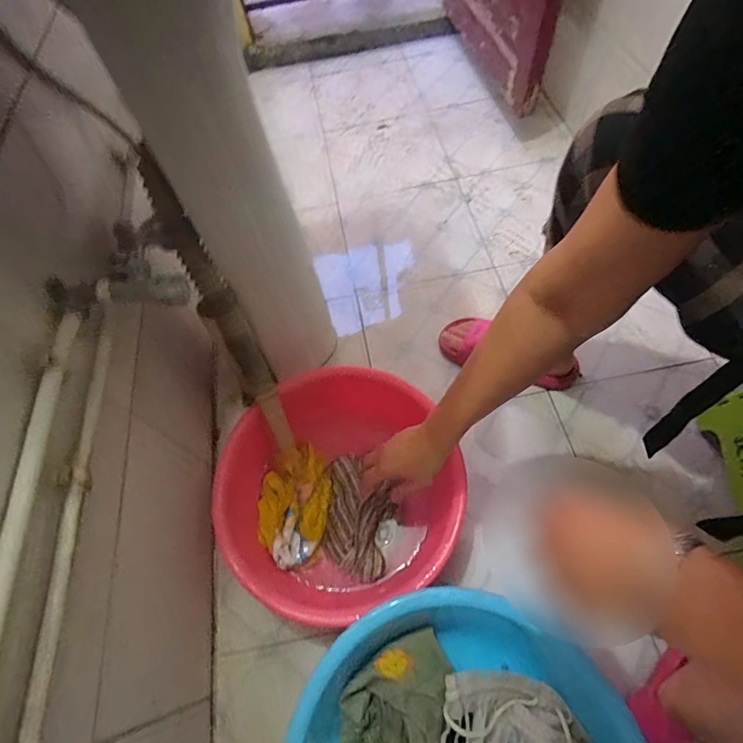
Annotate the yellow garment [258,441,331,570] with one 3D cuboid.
[{"bbox_3d":[-0.119,0.205,0.659,0.108,0.051,0.188,-2,59,5],"label":"yellow garment"}]

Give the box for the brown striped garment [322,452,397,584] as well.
[{"bbox_3d":[-0.018,0.212,0.635,0.099,0.038,0.177,-3,61,2],"label":"brown striped garment"}]

